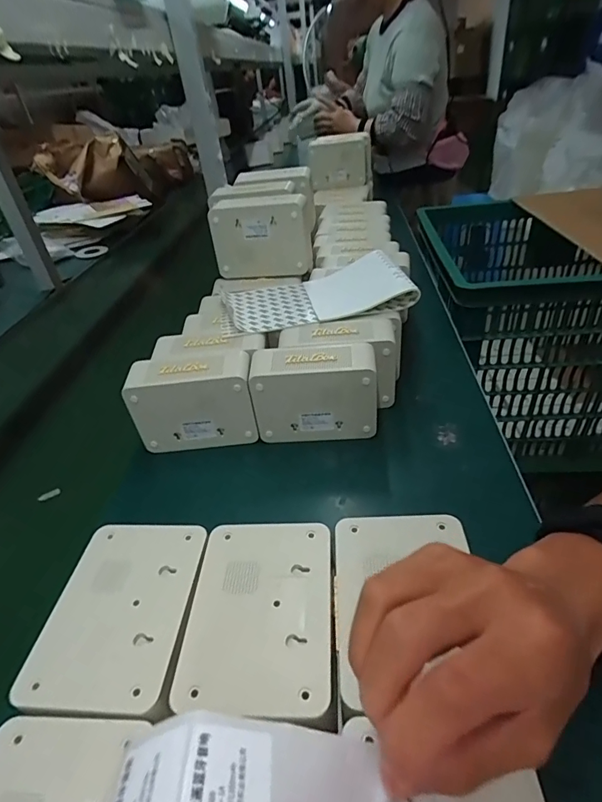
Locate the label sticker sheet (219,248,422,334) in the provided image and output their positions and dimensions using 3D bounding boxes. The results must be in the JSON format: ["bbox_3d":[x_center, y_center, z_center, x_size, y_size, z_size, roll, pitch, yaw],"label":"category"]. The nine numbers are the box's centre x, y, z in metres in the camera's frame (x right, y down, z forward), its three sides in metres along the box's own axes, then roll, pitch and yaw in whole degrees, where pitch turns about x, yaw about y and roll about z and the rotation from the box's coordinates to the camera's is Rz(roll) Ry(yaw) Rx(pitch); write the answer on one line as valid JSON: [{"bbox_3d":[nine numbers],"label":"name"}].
[{"bbox_3d":[0.015,-0.136,0.599,0.242,0.063,0.133,-11,37,-5],"label":"label sticker sheet"}]

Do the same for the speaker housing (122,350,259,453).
[{"bbox_3d":[-0.125,0.007,0.531,0.138,0.116,0.052,-6,37,2],"label":"speaker housing"}]

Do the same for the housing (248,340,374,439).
[{"bbox_3d":[0.018,-0.007,0.522,0.142,0.114,0.059,-3,37,6],"label":"housing"}]

